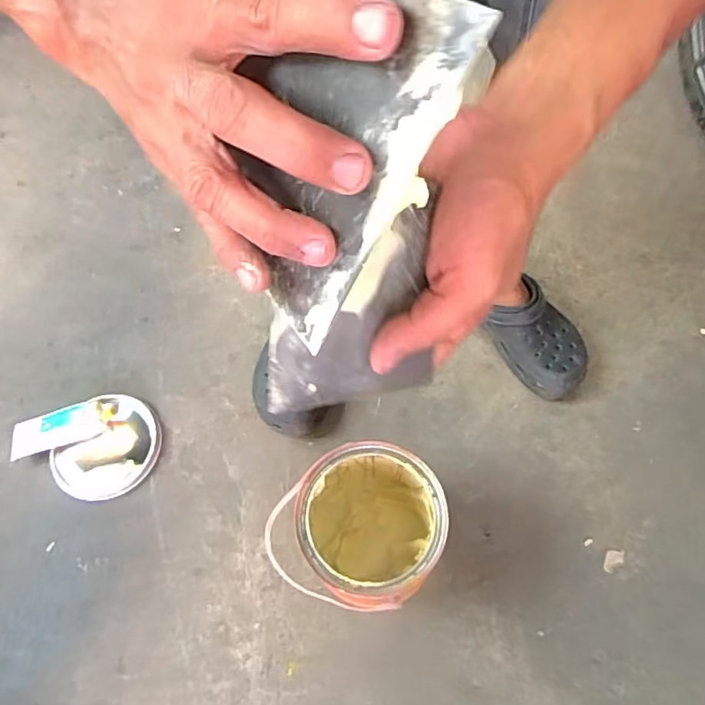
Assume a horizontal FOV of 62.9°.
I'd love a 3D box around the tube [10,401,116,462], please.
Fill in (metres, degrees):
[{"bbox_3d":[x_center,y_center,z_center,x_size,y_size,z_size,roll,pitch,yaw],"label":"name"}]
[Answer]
[{"bbox_3d":[-0.404,0.105,0.804,0.139,0.018,0.051,-17,82,-4],"label":"tube"}]

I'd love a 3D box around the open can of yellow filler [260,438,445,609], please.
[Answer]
[{"bbox_3d":[0.015,0.204,0.669,0.163,0.158,0.162,-1,63,2],"label":"open can of yellow filler"}]

